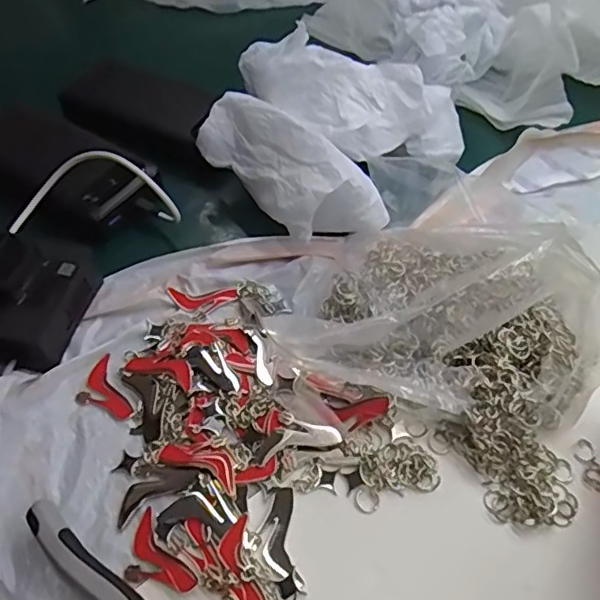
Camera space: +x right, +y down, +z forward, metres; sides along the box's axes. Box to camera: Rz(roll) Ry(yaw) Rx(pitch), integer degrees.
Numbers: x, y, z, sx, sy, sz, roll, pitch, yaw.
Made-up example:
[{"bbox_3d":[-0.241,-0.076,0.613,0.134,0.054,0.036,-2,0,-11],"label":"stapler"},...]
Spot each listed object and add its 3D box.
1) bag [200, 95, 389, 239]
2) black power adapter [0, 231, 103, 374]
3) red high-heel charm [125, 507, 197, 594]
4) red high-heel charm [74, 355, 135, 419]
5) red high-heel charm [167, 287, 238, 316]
[{"bbox_3d":[-0.008,-0.091,0.408,0.071,0.065,0.135,-33,60,-23],"label":"bag"},{"bbox_3d":[-0.173,-0.002,0.352,0.069,0.045,0.077,9,54,6],"label":"black power adapter"},{"bbox_3d":[-0.073,0.129,0.283,0.025,0.005,0.045,-34,61,-23],"label":"red high-heel charm"},{"bbox_3d":[-0.118,0.055,0.341,0.026,0.004,0.044,-25,57,-18],"label":"red high-heel charm"},{"bbox_3d":[-0.064,0.001,0.381,0.046,0.004,0.019,0,53,-1],"label":"red high-heel charm"}]

